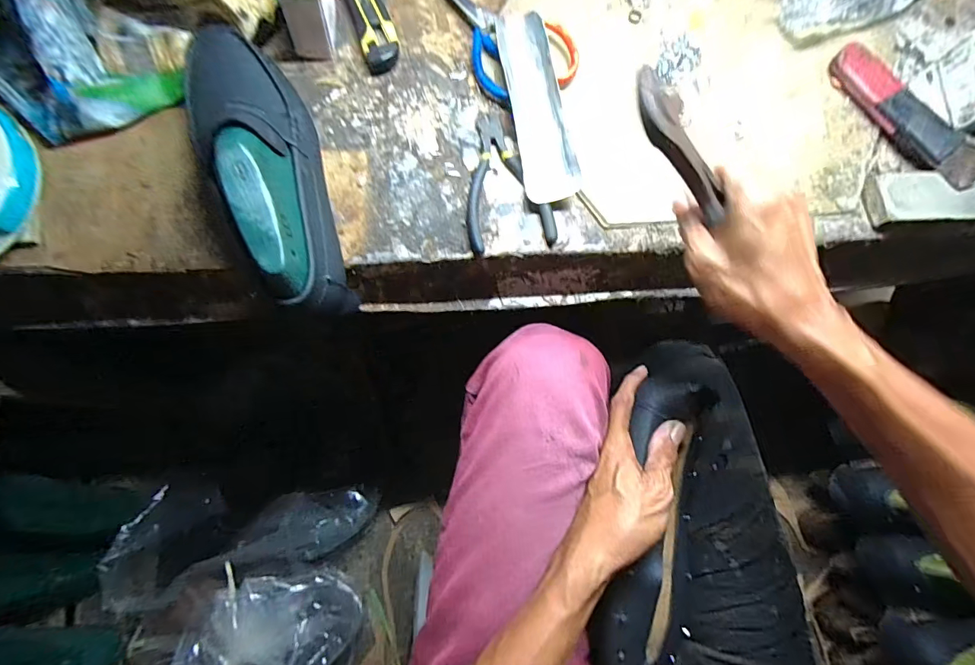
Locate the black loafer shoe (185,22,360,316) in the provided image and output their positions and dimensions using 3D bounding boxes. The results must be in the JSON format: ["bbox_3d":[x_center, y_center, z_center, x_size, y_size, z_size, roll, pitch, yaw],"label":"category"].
[{"bbox_3d":[-0.180,-0.142,0.359,0.088,0.103,0.275,-27,81,-8],"label":"black loafer shoe"}]

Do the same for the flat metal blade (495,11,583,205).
[{"bbox_3d":[0.047,-0.218,0.415,0.050,0.010,0.191,-10,83,2],"label":"flat metal blade"}]

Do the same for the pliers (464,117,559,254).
[{"bbox_3d":[0.012,-0.146,0.410,0.078,0.012,0.144,-11,78,-4],"label":"pliers"}]

